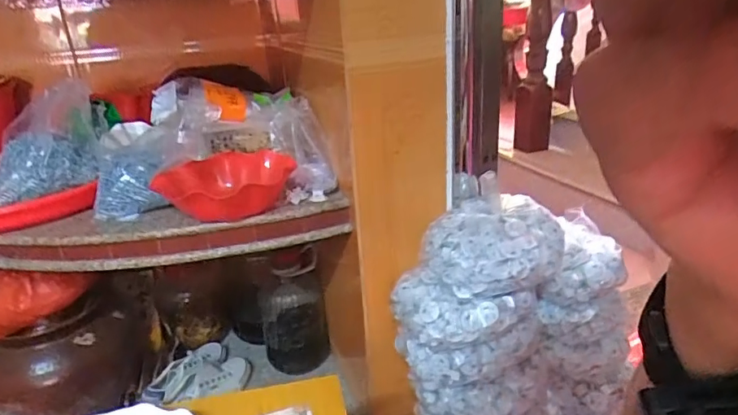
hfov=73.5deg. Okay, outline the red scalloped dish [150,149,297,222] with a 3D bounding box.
[{"bbox_3d":[-0.233,-0.044,0.862,0.204,0.072,0.216,-3,22,1],"label":"red scalloped dish"}]

